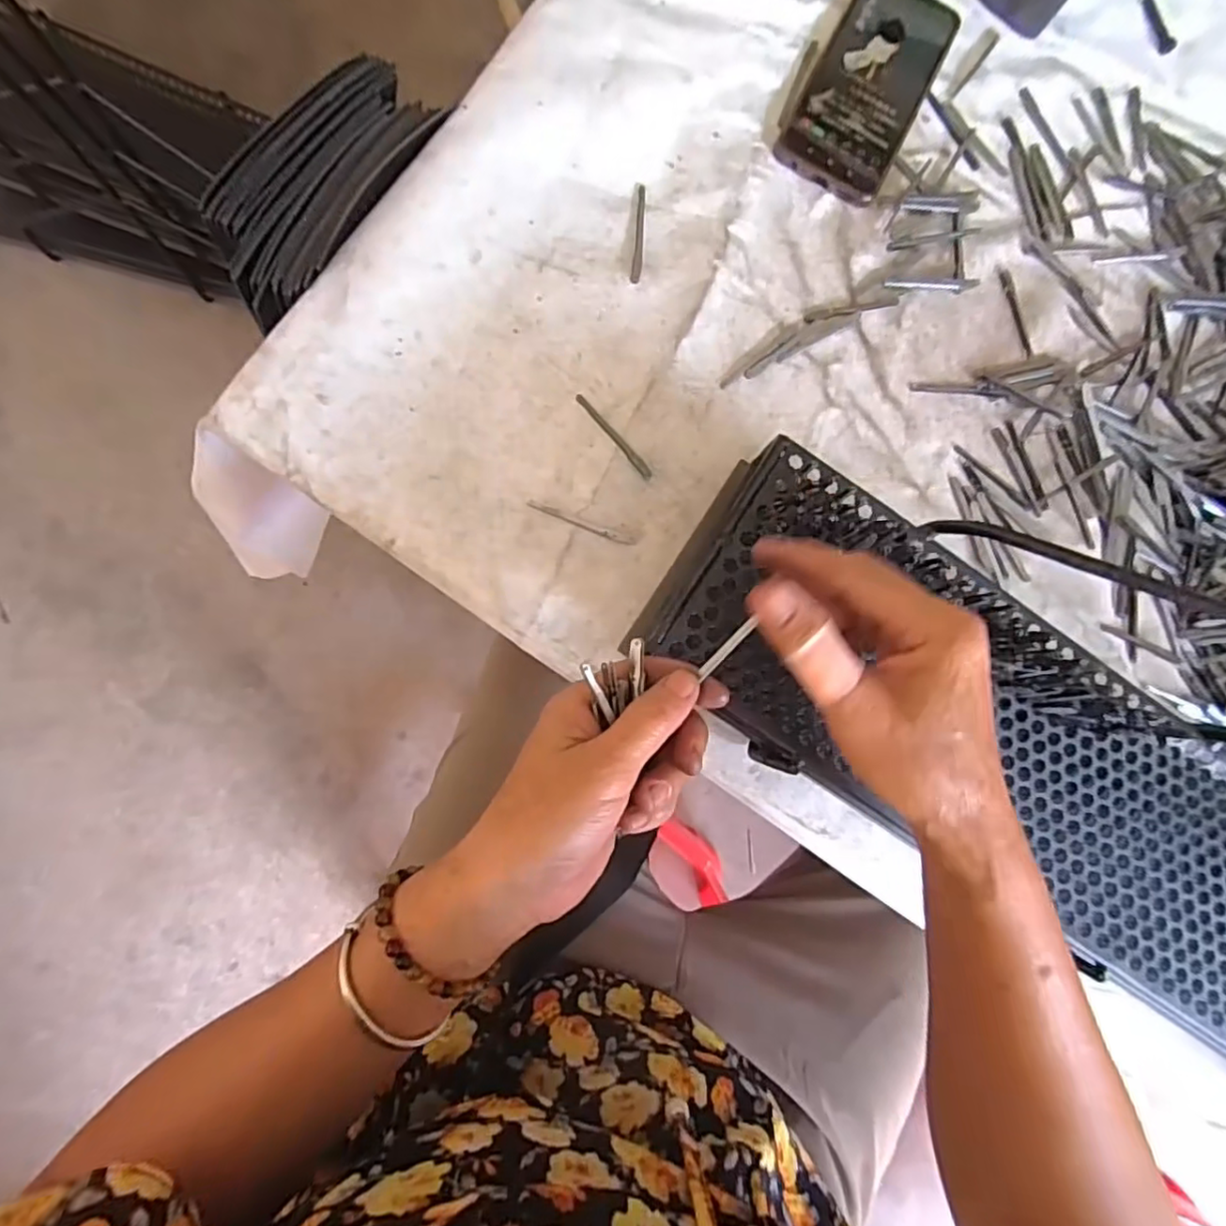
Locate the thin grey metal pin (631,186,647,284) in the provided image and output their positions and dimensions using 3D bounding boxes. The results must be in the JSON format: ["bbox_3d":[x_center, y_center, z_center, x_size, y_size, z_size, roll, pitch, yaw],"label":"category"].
[{"bbox_3d":[0.017,-0.245,0.405,0.006,0.004,0.068,7,85,-7],"label":"thin grey metal pin"}]

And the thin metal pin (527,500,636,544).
[{"bbox_3d":[-0.018,-0.054,0.378,0.068,0.004,0.005,20,83,-6],"label":"thin metal pin"}]

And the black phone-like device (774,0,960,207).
[{"bbox_3d":[0.176,-0.363,0.433,0.080,0.010,0.164,26,83,-5],"label":"black phone-like device"}]

